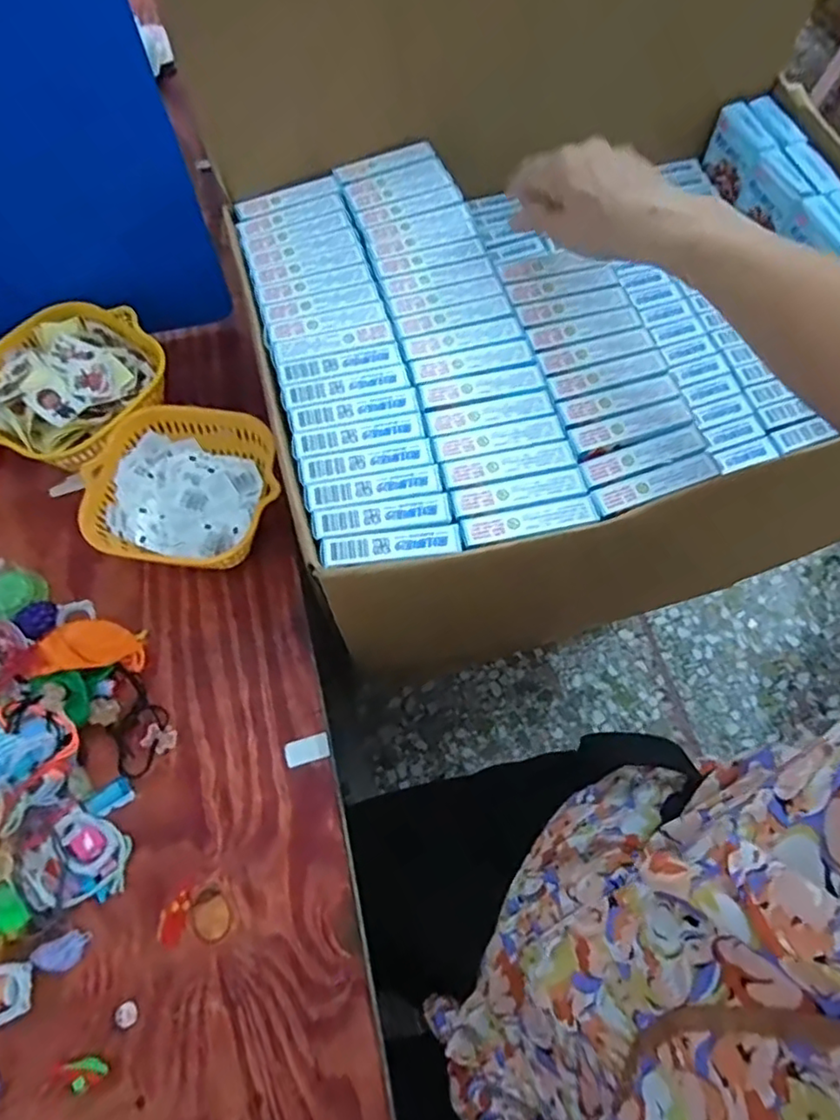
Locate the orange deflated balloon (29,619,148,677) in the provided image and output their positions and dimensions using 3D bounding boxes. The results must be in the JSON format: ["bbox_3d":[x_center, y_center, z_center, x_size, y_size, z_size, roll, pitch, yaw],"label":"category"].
[{"bbox_3d":[-0.249,0.066,0.469,0.076,0.015,0.041,-1,64,-17],"label":"orange deflated balloon"}]

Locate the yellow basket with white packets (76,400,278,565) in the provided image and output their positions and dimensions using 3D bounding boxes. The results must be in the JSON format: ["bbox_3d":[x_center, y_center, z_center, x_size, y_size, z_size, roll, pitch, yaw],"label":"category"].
[{"bbox_3d":[-0.188,-0.051,0.507,0.146,0.064,0.130,4,65,3],"label":"yellow basket with white packets"}]

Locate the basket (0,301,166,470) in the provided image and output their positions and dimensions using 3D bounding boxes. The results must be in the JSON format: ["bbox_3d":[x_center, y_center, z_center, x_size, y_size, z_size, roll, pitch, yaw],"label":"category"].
[{"bbox_3d":[-0.303,-0.145,0.550,0.148,0.065,0.152,0,65,1],"label":"basket"}]

